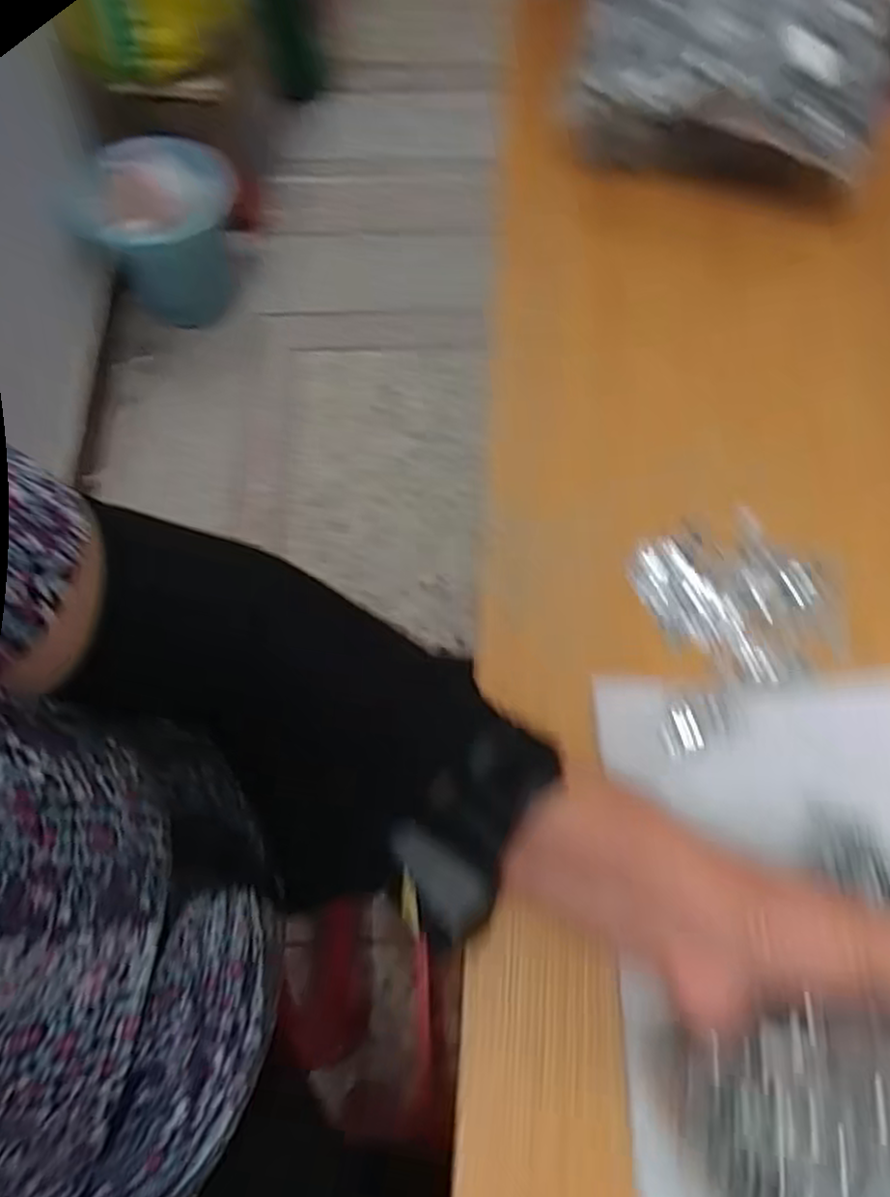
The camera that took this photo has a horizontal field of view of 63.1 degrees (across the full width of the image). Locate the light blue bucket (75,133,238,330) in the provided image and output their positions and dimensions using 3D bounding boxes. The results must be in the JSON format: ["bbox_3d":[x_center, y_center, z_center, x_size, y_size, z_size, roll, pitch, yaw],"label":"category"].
[{"bbox_3d":[-0.539,-0.695,1.400,0.242,0.249,0.250,0,69,-1],"label":"light blue bucket"}]

